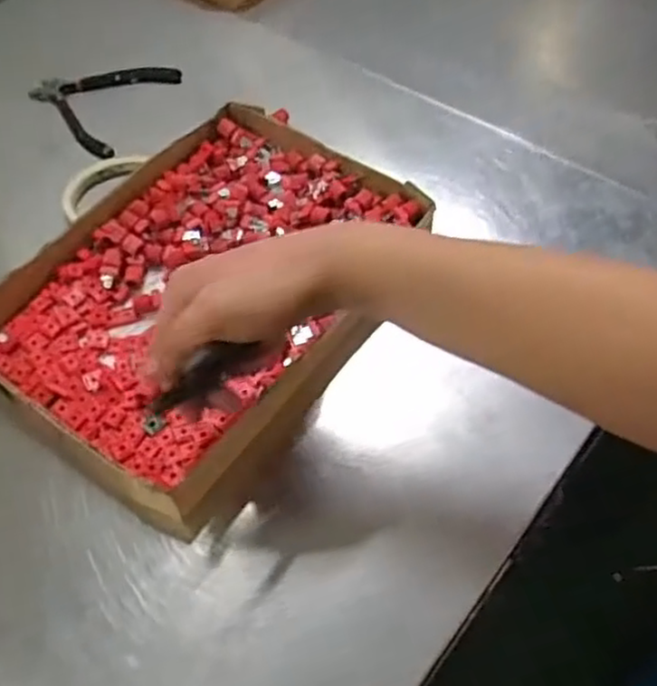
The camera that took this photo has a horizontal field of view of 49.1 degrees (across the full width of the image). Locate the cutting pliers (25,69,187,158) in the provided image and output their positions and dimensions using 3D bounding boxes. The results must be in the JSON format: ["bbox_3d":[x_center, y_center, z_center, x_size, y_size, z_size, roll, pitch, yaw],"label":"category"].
[{"bbox_3d":[-0.235,-0.247,0.725,0.134,0.015,0.134,-1,57,2],"label":"cutting pliers"}]

